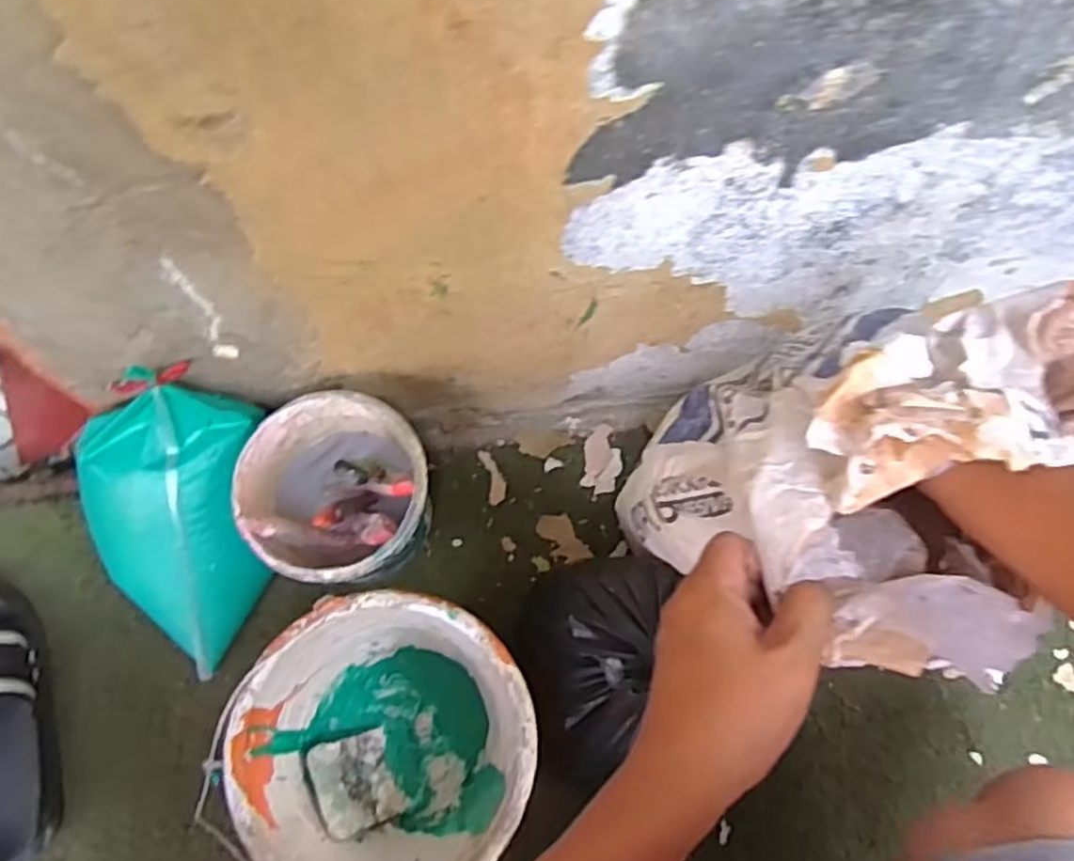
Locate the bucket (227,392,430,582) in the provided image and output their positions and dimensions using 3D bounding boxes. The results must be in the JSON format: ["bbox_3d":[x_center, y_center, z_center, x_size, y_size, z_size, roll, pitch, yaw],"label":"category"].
[{"bbox_3d":[-0.183,0.070,0.736,0.164,0.159,0.164,0,71,-1],"label":"bucket"}]

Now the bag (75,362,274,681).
[{"bbox_3d":[-0.360,0.089,0.704,0.171,0.196,0.242,6,71,1],"label":"bag"}]

